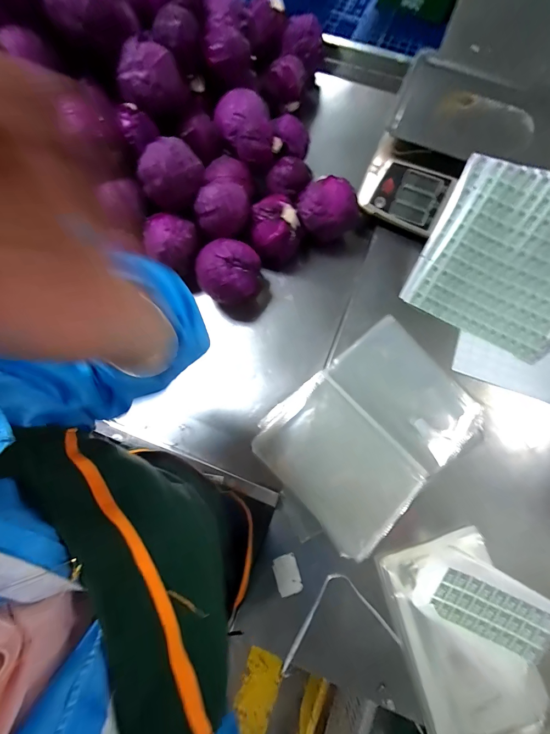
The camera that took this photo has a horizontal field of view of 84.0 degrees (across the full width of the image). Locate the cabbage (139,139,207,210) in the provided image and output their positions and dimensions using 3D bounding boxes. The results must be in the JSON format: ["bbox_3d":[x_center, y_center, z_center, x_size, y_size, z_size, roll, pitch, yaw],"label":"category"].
[{"bbox_3d":[-0.184,-0.346,0.545,0.111,0.083,0.088,-26,79,-7],"label":"cabbage"}]

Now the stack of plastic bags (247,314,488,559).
[{"bbox_3d":[0.174,0.105,0.541,0.365,0.044,0.266,-39,80,-9],"label":"stack of plastic bags"}]

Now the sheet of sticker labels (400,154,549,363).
[{"bbox_3d":[0.440,-0.202,0.577,0.286,0.032,0.292,27,108,14],"label":"sheet of sticker labels"}]

